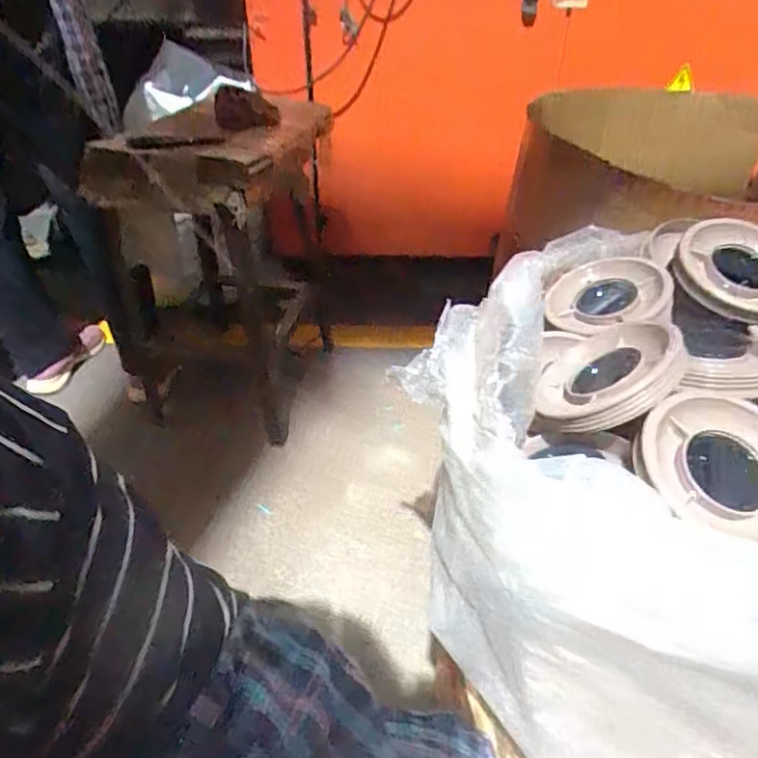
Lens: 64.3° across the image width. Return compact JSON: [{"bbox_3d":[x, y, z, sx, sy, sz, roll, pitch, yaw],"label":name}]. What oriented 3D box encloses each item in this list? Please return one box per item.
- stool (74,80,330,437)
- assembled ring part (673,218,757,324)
[{"bbox_3d":[-0.303,-0.215,1.216,0.316,0.599,0.412,4,39,5],"label":"stool"},{"bbox_3d":[0.362,-0.107,0.609,0.120,0.030,0.115,21,67,13],"label":"assembled ring part"}]

